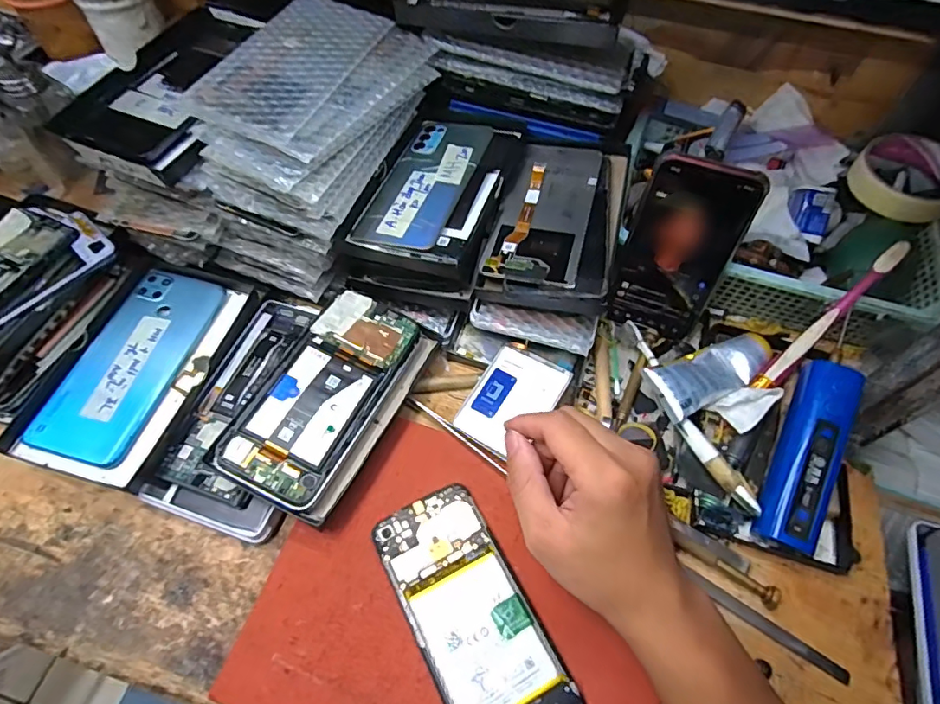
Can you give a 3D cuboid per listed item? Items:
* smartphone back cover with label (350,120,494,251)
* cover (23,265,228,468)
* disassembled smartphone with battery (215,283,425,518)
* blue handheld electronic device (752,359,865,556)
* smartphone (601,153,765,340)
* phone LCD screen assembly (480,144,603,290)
[{"bbox_3d":[-0.036,-0.147,0.434,0.069,0.010,0.150,18,60,9],"label":"smartphone back cover with label"},{"bbox_3d":[-0.260,0.003,0.405,0.075,0.008,0.165,19,59,1],"label":"cover"},{"bbox_3d":[-0.105,0.028,0.381,0.073,0.007,0.162,28,61,3],"label":"disassembled smartphone with battery"},{"bbox_3d":[0.233,0.070,0.363,0.034,0.025,0.129,22,80,9],"label":"blue handheld electronic device"},{"bbox_3d":[0.161,-0.077,0.407,0.075,0.144,0.015,21,44,13],"label":"smartphone"},{"bbox_3d":[0.062,-0.120,0.421,0.070,0.011,0.157,14,59,6],"label":"phone LCD screen assembly"}]

